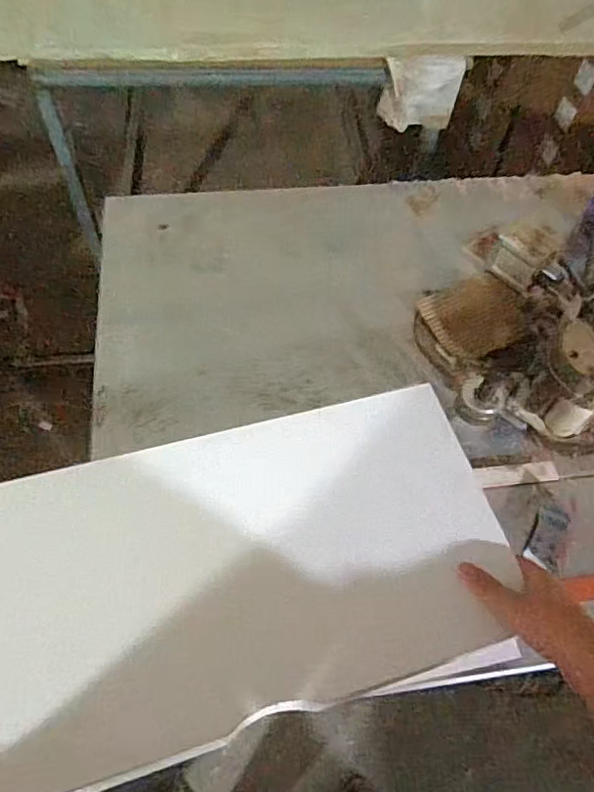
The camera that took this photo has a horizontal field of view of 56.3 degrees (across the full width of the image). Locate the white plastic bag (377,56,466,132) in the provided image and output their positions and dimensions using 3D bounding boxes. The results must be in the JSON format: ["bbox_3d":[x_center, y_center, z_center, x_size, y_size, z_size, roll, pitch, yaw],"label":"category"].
[{"bbox_3d":[0.309,-0.755,1.388,0.187,0.170,0.035,-2,58,-5],"label":"white plastic bag"}]

